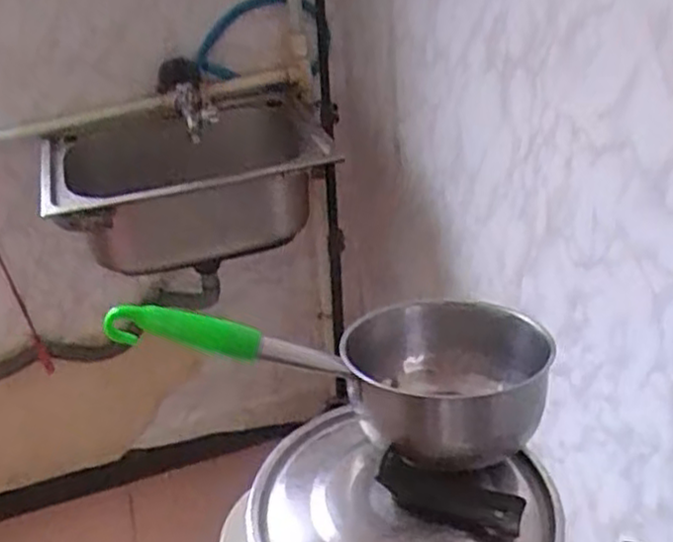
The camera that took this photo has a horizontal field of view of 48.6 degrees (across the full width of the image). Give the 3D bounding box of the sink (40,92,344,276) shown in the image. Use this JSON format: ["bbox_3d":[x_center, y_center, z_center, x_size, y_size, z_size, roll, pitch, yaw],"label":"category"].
[{"bbox_3d":[-0.261,-0.148,1.315,0.494,0.164,0.378,-9,31,-7],"label":"sink"}]

